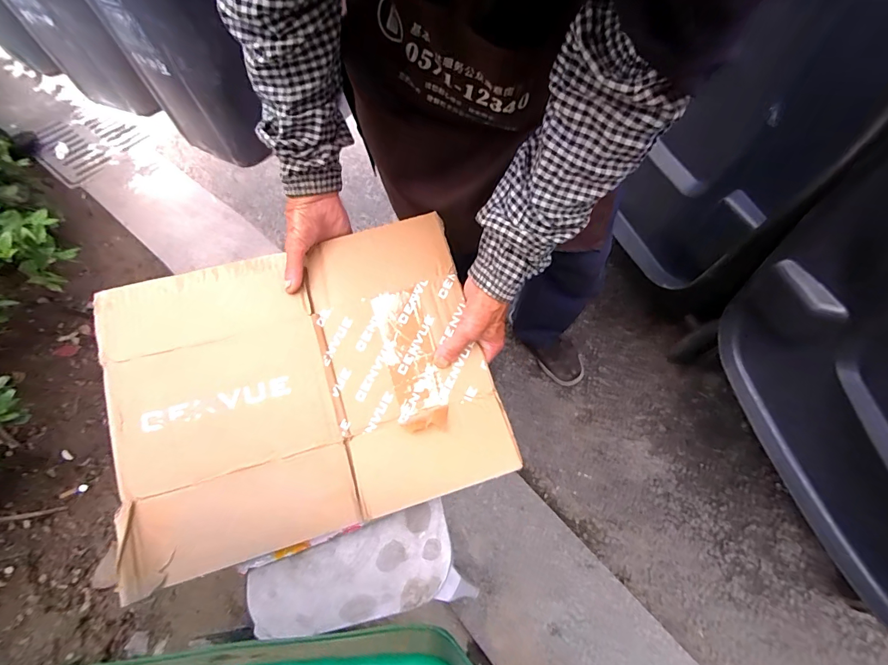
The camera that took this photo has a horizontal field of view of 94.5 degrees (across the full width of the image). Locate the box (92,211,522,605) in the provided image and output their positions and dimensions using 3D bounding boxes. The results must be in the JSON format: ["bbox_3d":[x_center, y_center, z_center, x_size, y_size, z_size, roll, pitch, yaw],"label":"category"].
[{"bbox_3d":[-0.166,0.057,0.491,0.425,0.021,0.340,-15,79,-9],"label":"box"}]

